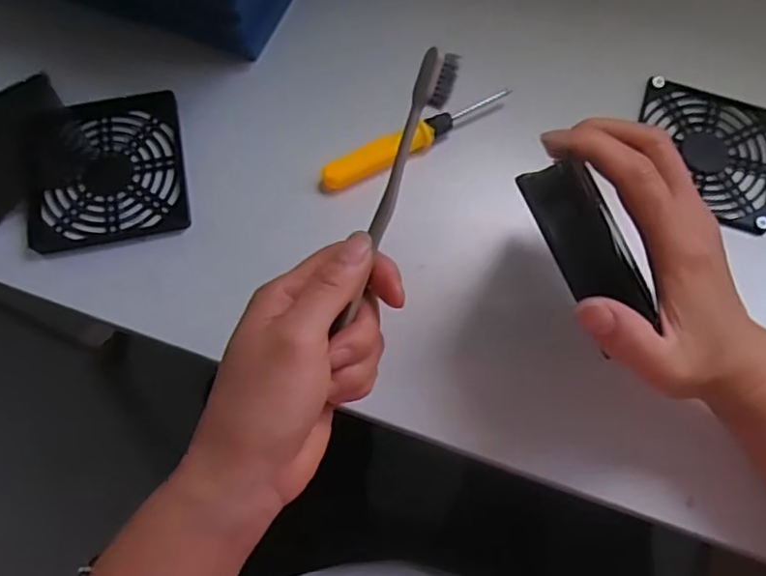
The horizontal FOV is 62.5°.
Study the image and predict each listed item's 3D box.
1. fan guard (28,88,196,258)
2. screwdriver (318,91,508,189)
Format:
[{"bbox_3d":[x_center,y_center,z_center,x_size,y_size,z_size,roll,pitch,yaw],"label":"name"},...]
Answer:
[{"bbox_3d":[-0.175,-0.076,0.401,0.094,0.018,0.096,-10,72,-4],"label":"fan guard"},{"bbox_3d":[0.023,-0.096,0.406,0.132,0.023,0.016,-27,74,-10],"label":"screwdriver"}]

